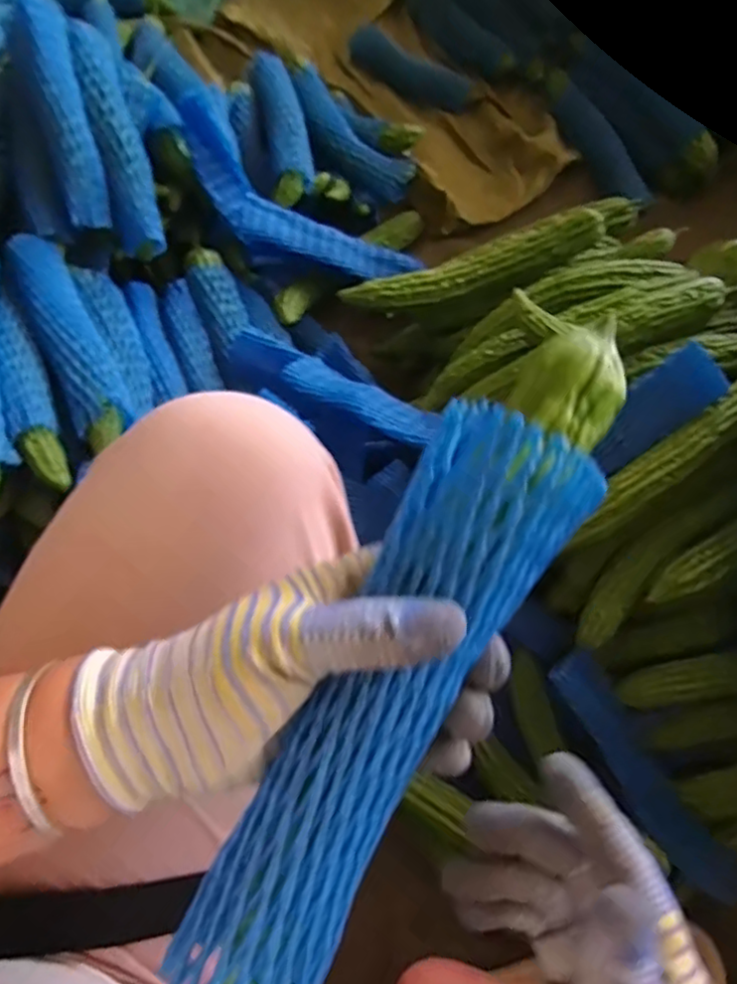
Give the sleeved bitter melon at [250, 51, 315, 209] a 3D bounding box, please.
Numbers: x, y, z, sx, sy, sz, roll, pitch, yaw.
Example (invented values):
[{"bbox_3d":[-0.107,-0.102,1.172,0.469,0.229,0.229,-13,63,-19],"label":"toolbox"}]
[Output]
[{"bbox_3d":[-0.116,-0.487,0.876,0.058,0.047,0.244,-11,65,-3],"label":"sleeved bitter melon"}]

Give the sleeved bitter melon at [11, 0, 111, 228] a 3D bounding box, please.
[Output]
[{"bbox_3d":[-0.310,-0.384,0.659,0.050,0.049,0.229,-13,96,-4],"label":"sleeved bitter melon"}]

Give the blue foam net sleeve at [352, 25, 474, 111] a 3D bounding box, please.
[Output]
[{"bbox_3d":[0.071,-0.668,1.047,0.224,0.050,0.062,29,70,15],"label":"blue foam net sleeve"}]

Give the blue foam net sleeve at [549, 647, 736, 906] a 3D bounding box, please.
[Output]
[{"bbox_3d":[0.244,0.248,0.572,0.049,0.029,0.259,-36,91,-13],"label":"blue foam net sleeve"}]

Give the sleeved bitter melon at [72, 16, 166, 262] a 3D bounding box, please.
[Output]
[{"bbox_3d":[-0.265,-0.373,0.693,0.048,0.056,0.236,-13,97,-4],"label":"sleeved bitter melon"}]

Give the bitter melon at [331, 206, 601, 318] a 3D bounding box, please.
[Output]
[{"bbox_3d":[0.115,-0.239,0.718,0.284,0.063,0.045,-13,65,-3],"label":"bitter melon"}]

